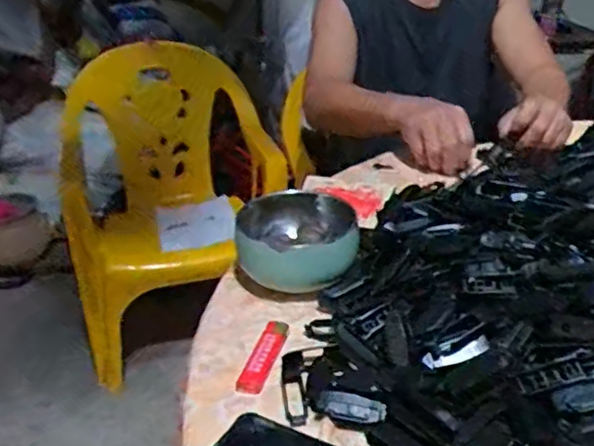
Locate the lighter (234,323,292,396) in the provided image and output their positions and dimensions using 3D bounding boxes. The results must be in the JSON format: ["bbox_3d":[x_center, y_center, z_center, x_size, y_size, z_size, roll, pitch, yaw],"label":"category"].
[{"bbox_3d":[-0.027,0.109,0.503,0.021,0.010,0.081,5,29,16],"label":"lighter"}]

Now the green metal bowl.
[{"bbox_3d":[0.001,0.023,0.594,0.113,0.068,0.125,-7,27,-6],"label":"green metal bowl"}]

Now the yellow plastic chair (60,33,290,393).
[{"bbox_3d":[-0.369,-0.090,1.705,0.542,0.783,0.694,-13,29,-17],"label":"yellow plastic chair"}]

